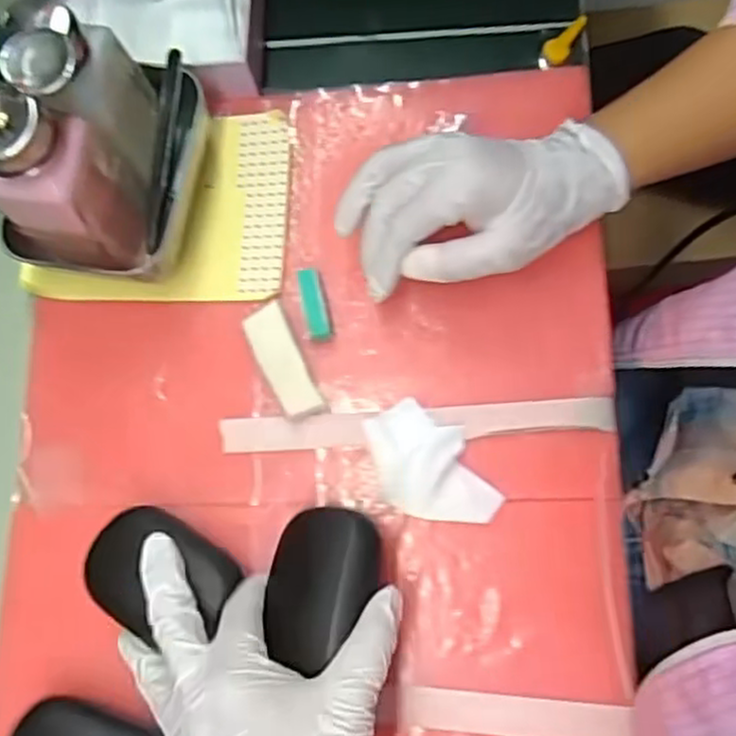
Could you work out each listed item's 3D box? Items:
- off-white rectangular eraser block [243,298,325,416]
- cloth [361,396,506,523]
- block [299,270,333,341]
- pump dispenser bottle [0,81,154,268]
[{"bbox_3d":[-0.050,-0.004,0.427,0.024,0.009,0.070,-25,75,0],"label":"off-white rectangular eraser block"},{"bbox_3d":[0.034,0.054,0.406,0.051,0.005,0.077,-27,75,0],"label":"cloth"},{"bbox_3d":[-0.031,-0.037,0.429,0.015,0.018,0.041,-10,75,4],"label":"block"},{"bbox_3d":[-0.160,-0.092,0.393,0.058,0.134,0.058,4,78,6],"label":"pump dispenser bottle"}]

